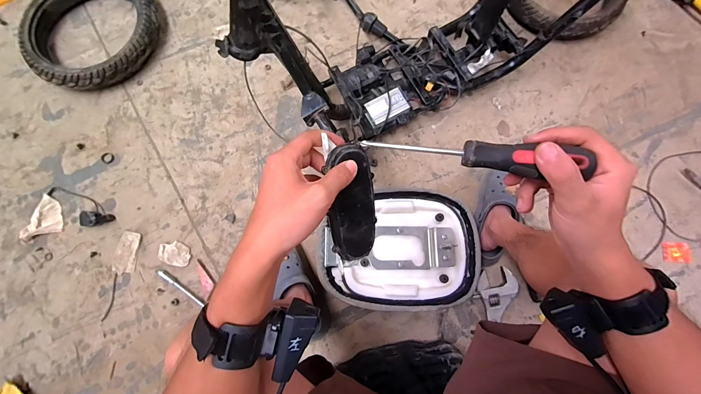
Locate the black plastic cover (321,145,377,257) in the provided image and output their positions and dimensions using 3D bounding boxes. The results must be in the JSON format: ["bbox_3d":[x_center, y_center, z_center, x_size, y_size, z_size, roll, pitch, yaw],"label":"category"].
[{"bbox_3d":[-0.002,0.008,0.333,0.056,0.022,0.123,-18,110,-24],"label":"black plastic cover"}]

